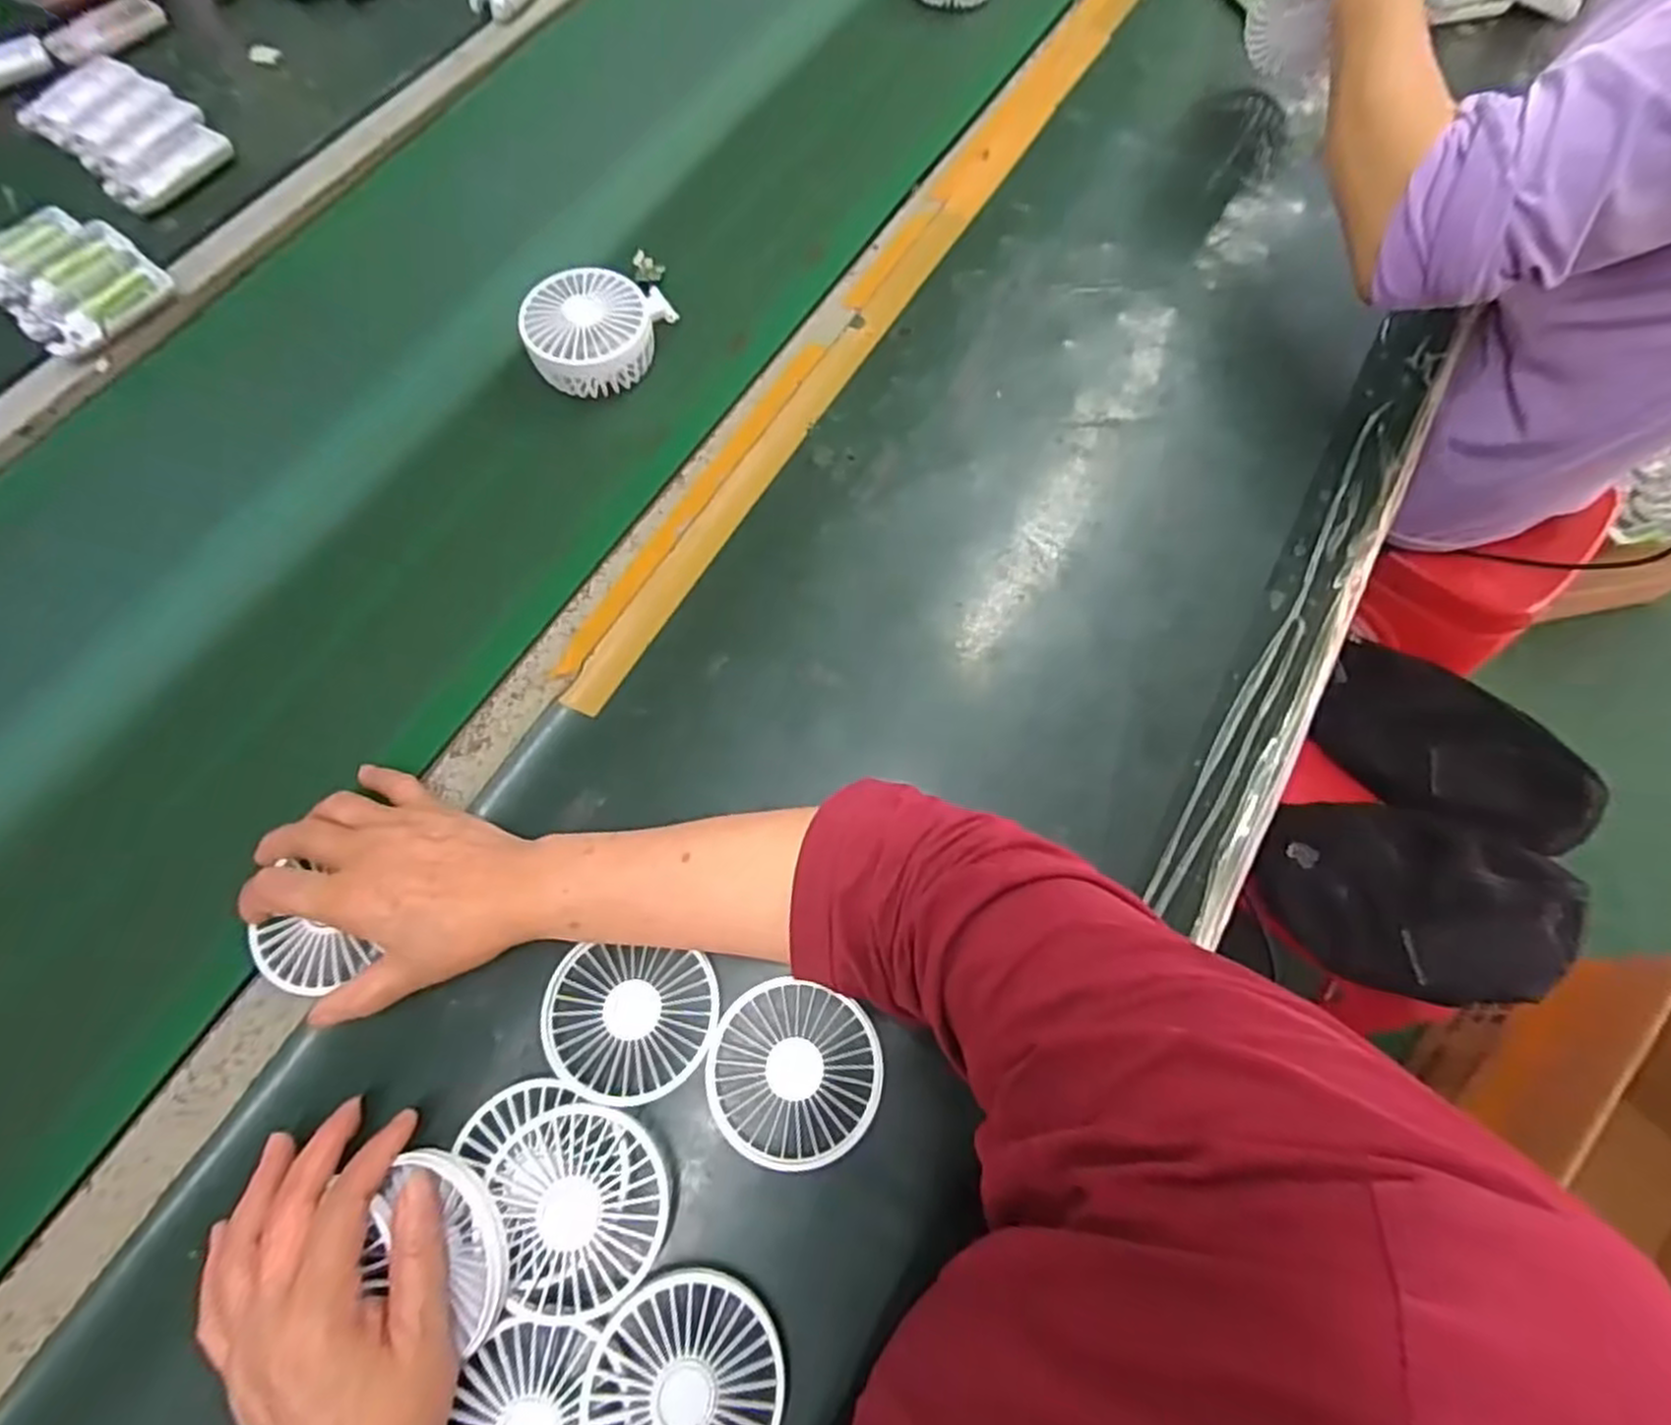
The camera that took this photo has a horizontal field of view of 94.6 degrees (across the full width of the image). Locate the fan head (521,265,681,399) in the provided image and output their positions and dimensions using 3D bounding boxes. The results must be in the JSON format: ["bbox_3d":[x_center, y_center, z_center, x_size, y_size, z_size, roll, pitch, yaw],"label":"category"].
[{"bbox_3d":[-0.170,-0.272,0.556,0.092,0.043,0.088,5,69,2],"label":"fan head"}]

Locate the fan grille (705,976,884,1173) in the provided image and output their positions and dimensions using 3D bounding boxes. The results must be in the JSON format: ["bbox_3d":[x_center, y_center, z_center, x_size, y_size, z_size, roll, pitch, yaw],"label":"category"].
[{"bbox_3d":[-0.022,0.187,0.399,0.086,0.008,0.083,0,69,0],"label":"fan grille"}]

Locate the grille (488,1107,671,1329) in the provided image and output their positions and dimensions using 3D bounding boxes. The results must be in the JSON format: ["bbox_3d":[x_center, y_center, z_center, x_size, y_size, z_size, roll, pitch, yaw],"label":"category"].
[{"bbox_3d":[-0.120,0.235,0.367,0.076,0.017,0.087,-14,70,-12],"label":"grille"}]

